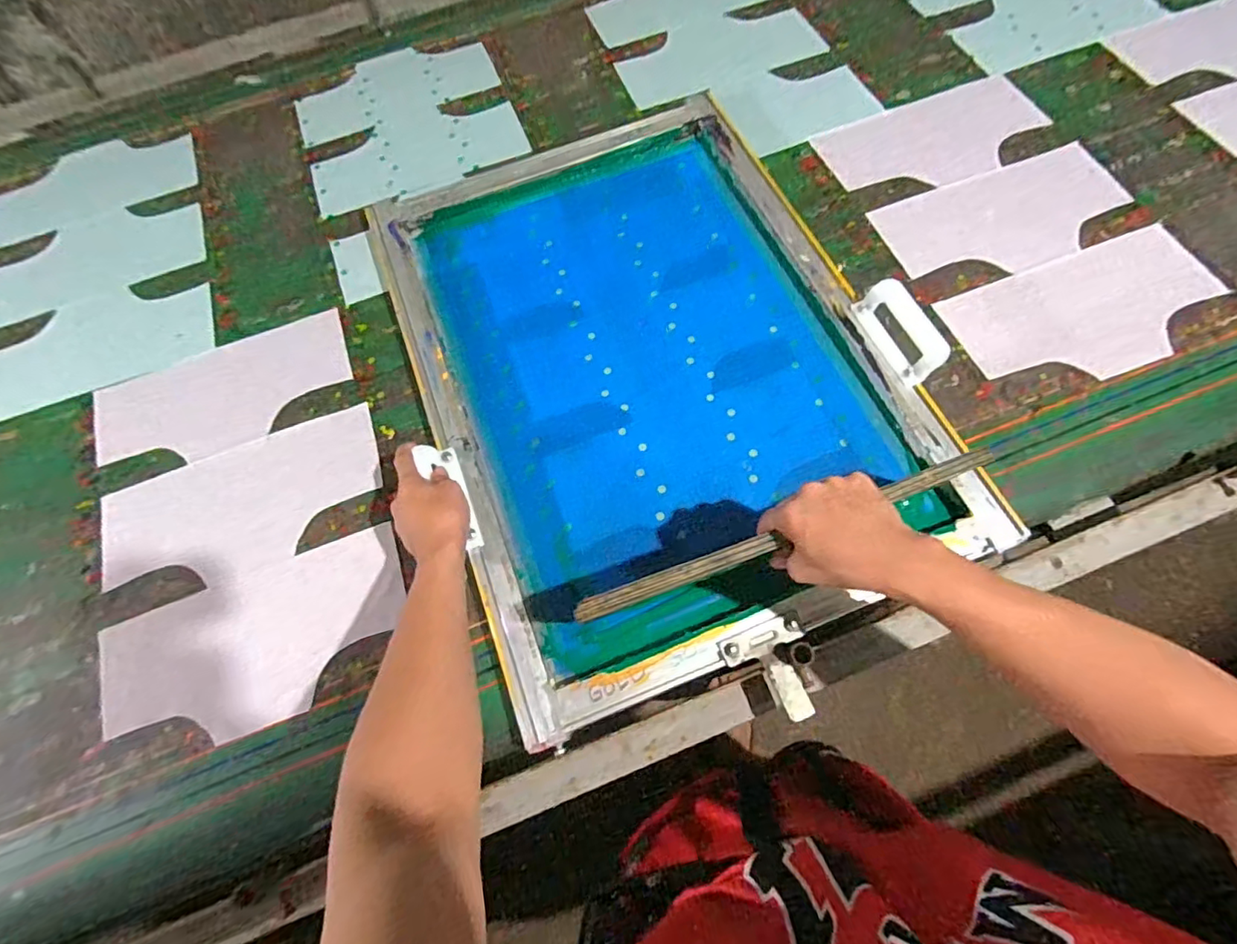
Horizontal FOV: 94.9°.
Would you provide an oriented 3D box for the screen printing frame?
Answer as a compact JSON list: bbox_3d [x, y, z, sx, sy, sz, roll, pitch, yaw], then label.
[{"bbox_3d":[0.022,-0.151,0.702,0.513,0.044,0.747,-21,65,-6],"label":"screen printing frame"}]

